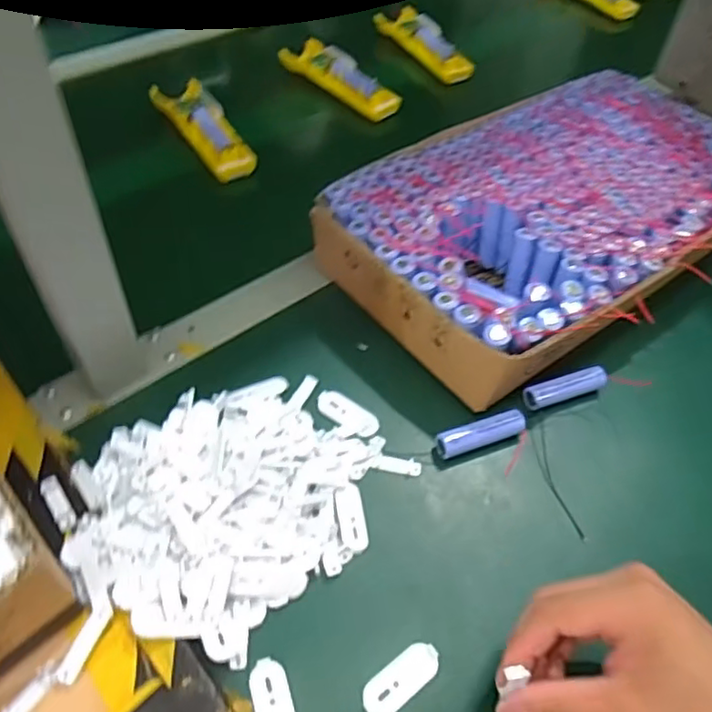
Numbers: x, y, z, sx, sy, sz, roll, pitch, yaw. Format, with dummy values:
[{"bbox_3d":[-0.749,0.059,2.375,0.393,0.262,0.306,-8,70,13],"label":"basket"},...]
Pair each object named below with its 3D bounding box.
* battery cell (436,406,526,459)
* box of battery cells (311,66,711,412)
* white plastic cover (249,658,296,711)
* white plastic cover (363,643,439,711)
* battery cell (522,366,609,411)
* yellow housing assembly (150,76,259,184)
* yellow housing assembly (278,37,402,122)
[{"bbox_3d":[0.090,0.057,0.458,0.065,0.020,0.018,-12,53,-14],"label":"battery cell"},{"bbox_3d":[0.181,-0.131,0.579,0.398,0.073,0.226,-32,60,-27],"label":"box of battery cells"},{"bbox_3d":[-0.044,0.192,0.346,0.021,0.004,0.050,-13,54,-15],"label":"white plastic cover"},{"bbox_3d":[0.026,0.183,0.360,0.050,0.004,0.020,-31,60,-26],"label":"white plastic cover"},{"bbox_3d":[0.163,0.026,0.494,0.067,0.018,0.019,-13,54,-15],"label":"battery cell"},{"bbox_3d":[-0.164,-0.246,0.681,0.054,0.027,0.158,-25,58,-23],"label":"yellow housing assembly"},{"bbox_3d":[-0.016,-0.337,0.761,0.169,0.035,0.048,37,57,22],"label":"yellow housing assembly"}]

